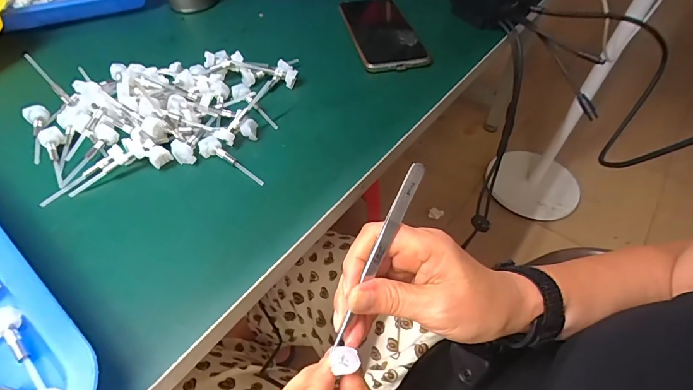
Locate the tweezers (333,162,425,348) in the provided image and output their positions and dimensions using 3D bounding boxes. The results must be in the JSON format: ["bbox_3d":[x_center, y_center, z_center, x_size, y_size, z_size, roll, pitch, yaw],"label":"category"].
[{"bbox_3d":[0.020,0.039,0.236,0.009,0.012,0.126,25,91,18],"label":"tweezers"}]

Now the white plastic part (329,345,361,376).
[{"bbox_3d":[-0.001,0.105,0.239,0.018,0.005,0.016,-13,53,-10],"label":"white plastic part"}]

